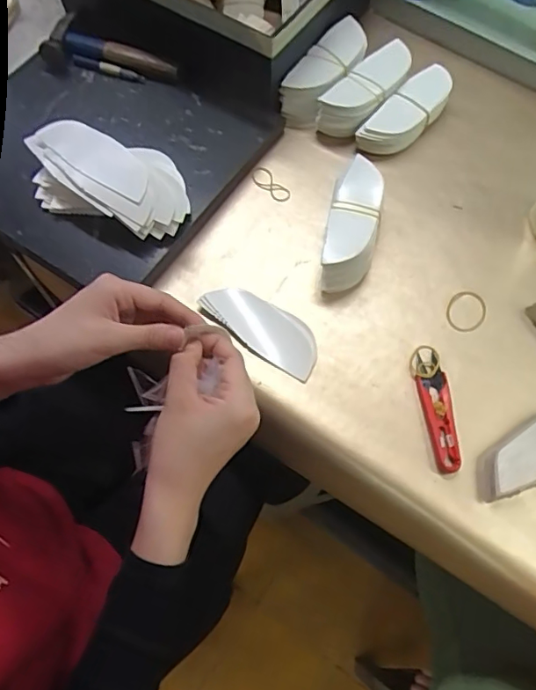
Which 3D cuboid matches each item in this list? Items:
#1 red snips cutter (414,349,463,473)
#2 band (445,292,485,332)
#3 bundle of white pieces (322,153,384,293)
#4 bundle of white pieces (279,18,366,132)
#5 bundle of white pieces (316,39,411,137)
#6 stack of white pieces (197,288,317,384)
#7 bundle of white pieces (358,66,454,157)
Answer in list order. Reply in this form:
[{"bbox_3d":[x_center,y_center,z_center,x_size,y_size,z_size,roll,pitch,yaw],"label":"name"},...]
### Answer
[{"bbox_3d":[0.163,0.064,0.510,0.027,0.013,0.116,-4,68,-2],"label":"red snips cutter"},{"bbox_3d":[0.207,-0.035,0.553,0.040,0.006,0.043,0,68,0],"label":"band"},{"bbox_3d":[0.088,-0.125,0.563,0.053,0.051,0.141,11,69,4],"label":"bundle of white pieces"},{"bbox_3d":[0.070,-0.326,0.638,0.053,0.052,0.145,34,72,12],"label":"bundle of white pieces"},{"bbox_3d":[0.118,-0.302,0.627,0.053,0.052,0.138,38,73,13],"label":"bundle of white pieces"},{"bbox_3d":[-0.006,-0.018,0.541,0.130,0.022,0.057,31,71,11],"label":"stack of white pieces"},{"bbox_3d":[0.168,-0.275,0.624,0.051,0.034,0.138,40,73,14],"label":"bundle of white pieces"}]

